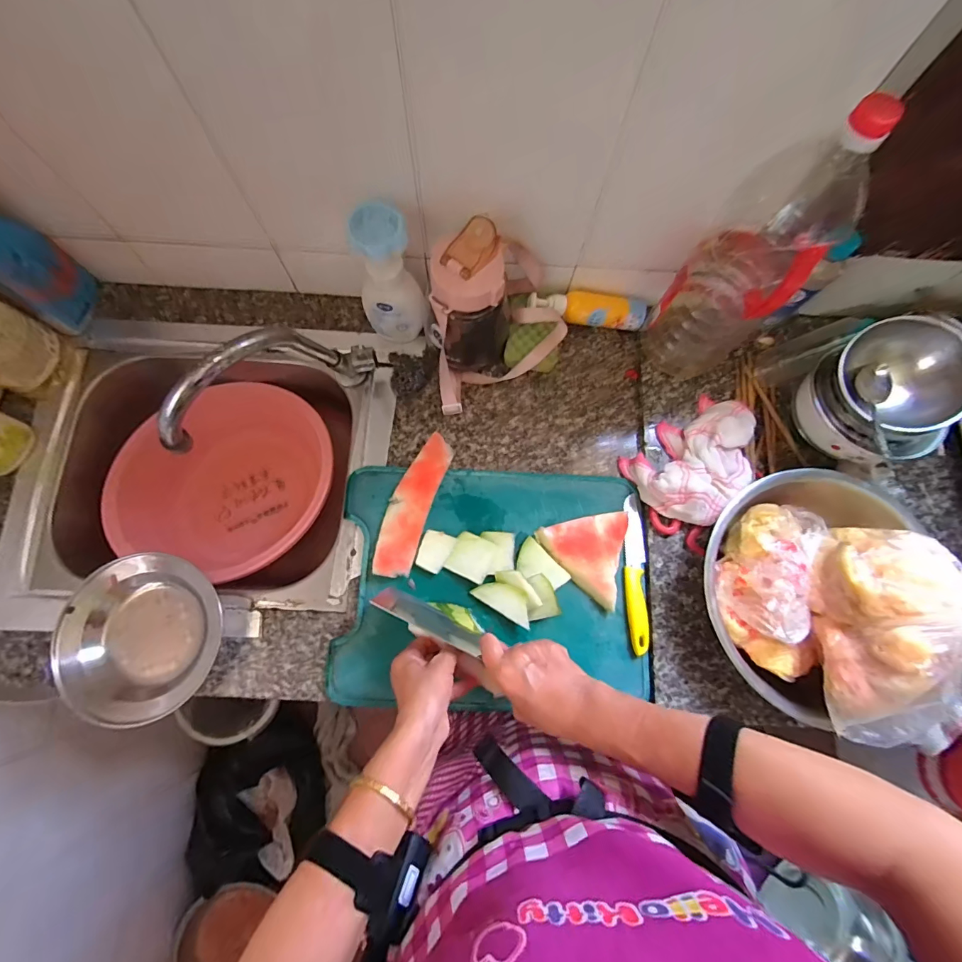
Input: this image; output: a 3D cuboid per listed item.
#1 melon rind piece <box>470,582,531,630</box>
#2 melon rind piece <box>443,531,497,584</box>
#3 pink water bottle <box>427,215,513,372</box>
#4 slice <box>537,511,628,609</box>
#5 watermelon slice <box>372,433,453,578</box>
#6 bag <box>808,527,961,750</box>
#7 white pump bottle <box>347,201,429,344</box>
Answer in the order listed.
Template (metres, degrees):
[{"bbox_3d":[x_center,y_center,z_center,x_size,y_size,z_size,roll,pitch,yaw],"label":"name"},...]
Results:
[{"bbox_3d":[0.027,0.147,0.543,0.077,0.005,0.039,19,91,19],"label":"melon rind piece"},{"bbox_3d":[-0.012,0.096,0.560,0.052,0.005,0.053,25,77,5],"label":"melon rind piece"},{"bbox_3d":[-0.009,-0.217,0.552,0.097,0.186,0.081,-9,77,-3],"label":"pink water bottle"},{"bbox_3d":[0.140,0.103,0.554,0.112,0.019,0.113,-12,77,-4],"label":"slice"},{"bbox_3d":[-0.090,0.030,0.571,0.054,0.018,0.187,19,77,3],"label":"watermelon slice"},{"bbox_3d":[0.423,0.135,0.370,0.154,0.175,0.194,8,76,1],"label":"bag"},{"bbox_3d":[-0.114,-0.250,0.556,0.079,0.180,0.061,-15,77,-5],"label":"white pump bottle"}]

